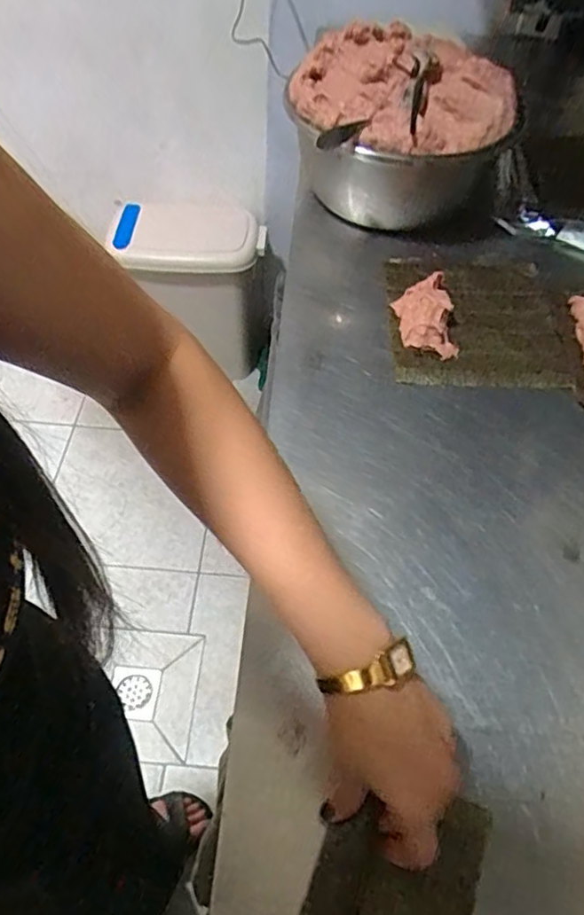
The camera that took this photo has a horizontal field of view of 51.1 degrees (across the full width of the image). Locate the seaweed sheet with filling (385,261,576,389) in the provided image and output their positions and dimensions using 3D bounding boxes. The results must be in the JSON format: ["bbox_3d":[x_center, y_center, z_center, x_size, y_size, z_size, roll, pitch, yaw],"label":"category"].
[{"bbox_3d":[0.211,-0.166,0.688,0.196,0.035,0.205,5,53,2],"label":"seaweed sheet with filling"}]

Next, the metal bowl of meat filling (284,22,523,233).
[{"bbox_3d":[0.121,-0.403,0.777,0.212,0.180,0.233,-37,62,-25],"label":"metal bowl of meat filling"}]

